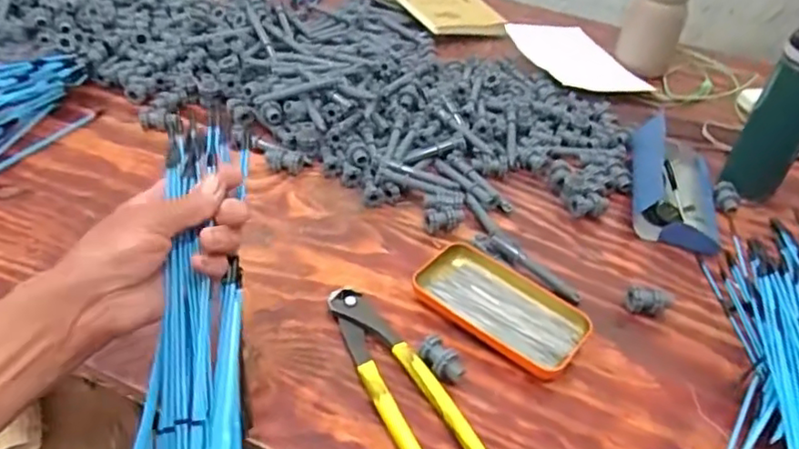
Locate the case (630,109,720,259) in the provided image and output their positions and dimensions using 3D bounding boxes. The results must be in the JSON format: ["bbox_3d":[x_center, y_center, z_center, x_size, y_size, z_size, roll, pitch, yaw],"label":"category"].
[{"bbox_3d":[0.304,-0.051,0.692,0.091,0.038,0.189,14,41,7],"label":"case"}]

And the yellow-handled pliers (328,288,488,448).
[{"bbox_3d":[0.004,0.122,0.473,0.055,0.017,0.200,-17,47,-26],"label":"yellow-handled pliers"}]

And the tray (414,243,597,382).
[{"bbox_3d":[0.088,0.069,0.544,0.144,0.015,0.084,31,46,25],"label":"tray"}]

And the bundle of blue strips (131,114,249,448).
[{"bbox_3d":[-0.146,0.082,0.437,0.076,0.053,0.319,0,80,-7],"label":"bundle of blue strips"}]

